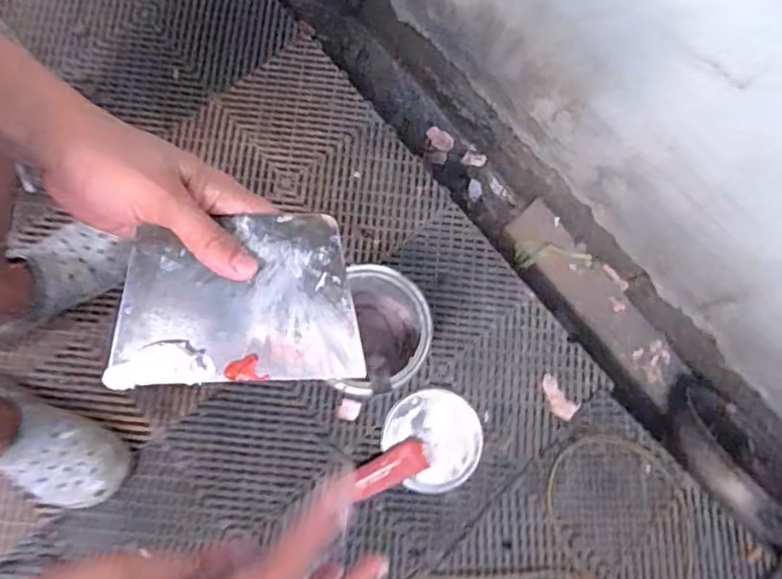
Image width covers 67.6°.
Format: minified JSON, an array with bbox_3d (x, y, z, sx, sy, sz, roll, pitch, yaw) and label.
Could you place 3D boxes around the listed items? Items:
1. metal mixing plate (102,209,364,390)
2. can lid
[{"bbox_3d":[-0.091,0.006,0.343,0.137,0.008,0.097,-2,87,-9],"label":"metal mixing plate"},{"bbox_3d":[0.069,0.232,0.912,0.148,0.018,0.149,0,79,-1],"label":"can lid"}]

